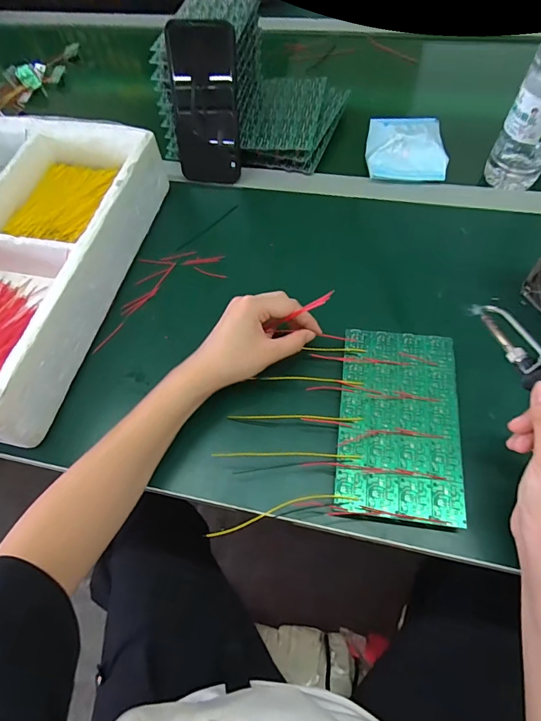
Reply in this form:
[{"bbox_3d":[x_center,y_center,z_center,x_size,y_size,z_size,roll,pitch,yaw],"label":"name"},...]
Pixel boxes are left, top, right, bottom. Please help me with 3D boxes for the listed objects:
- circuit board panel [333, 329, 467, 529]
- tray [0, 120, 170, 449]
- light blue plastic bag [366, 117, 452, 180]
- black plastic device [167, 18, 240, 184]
[{"bbox_3d":[0.114,0.051,0.373,0.100,0.010,0.173,6,61,7],"label":"circuit board panel"},{"bbox_3d":[-0.325,-0.123,0.468,0.315,0.076,0.381,10,61,10],"label":"tray"},{"bbox_3d":[0.177,-0.282,0.549,0.099,0.041,0.109,6,61,7],"label":"light blue plastic bag"},{"bbox_3d":[-0.079,-0.304,0.506,0.077,0.169,0.010,8,44,7],"label":"black plastic device"}]

